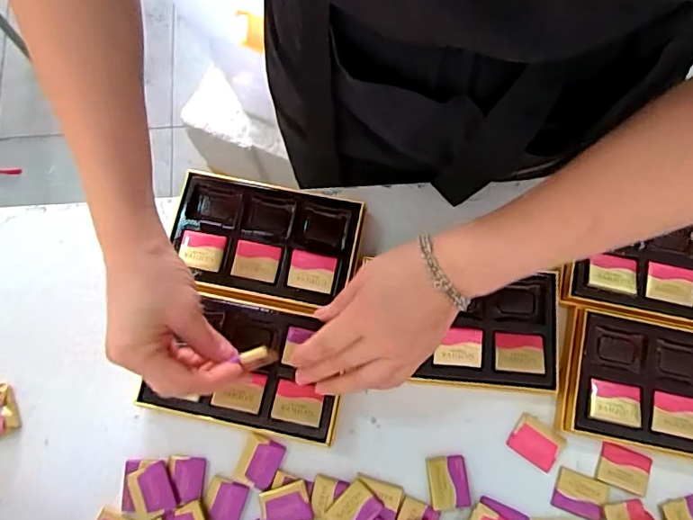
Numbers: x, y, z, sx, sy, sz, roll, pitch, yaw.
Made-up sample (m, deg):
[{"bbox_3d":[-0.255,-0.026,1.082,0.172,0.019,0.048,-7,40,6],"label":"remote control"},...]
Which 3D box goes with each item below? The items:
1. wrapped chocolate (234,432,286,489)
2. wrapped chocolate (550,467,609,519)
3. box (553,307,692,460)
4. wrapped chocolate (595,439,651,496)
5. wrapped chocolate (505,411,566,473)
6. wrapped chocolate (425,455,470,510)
[{"bbox_3d":[-0.073,0.170,0.432,0.031,0.004,0.040,22,76,7],"label":"wrapped chocolate"},{"bbox_3d":[0.190,0.190,0.415,0.040,0.007,0.032,21,76,7],"label":"wrapped chocolate"},{"bbox_3d":[0.264,0.107,0.427,0.167,0.033,0.101,11,75,4],"label":"box"},{"bbox_3d":[0.228,0.171,0.424,0.042,0.007,0.032,20,76,7],"label":"wrapped chocolate"},{"bbox_3d":[0.158,0.153,0.430,0.040,0.006,0.032,33,77,10],"label":"wrapped chocolate"},{"bbox_3d":[0.083,0.183,0.424,0.032,0.010,0.039,-6,74,-1],"label":"wrapped chocolate"}]

